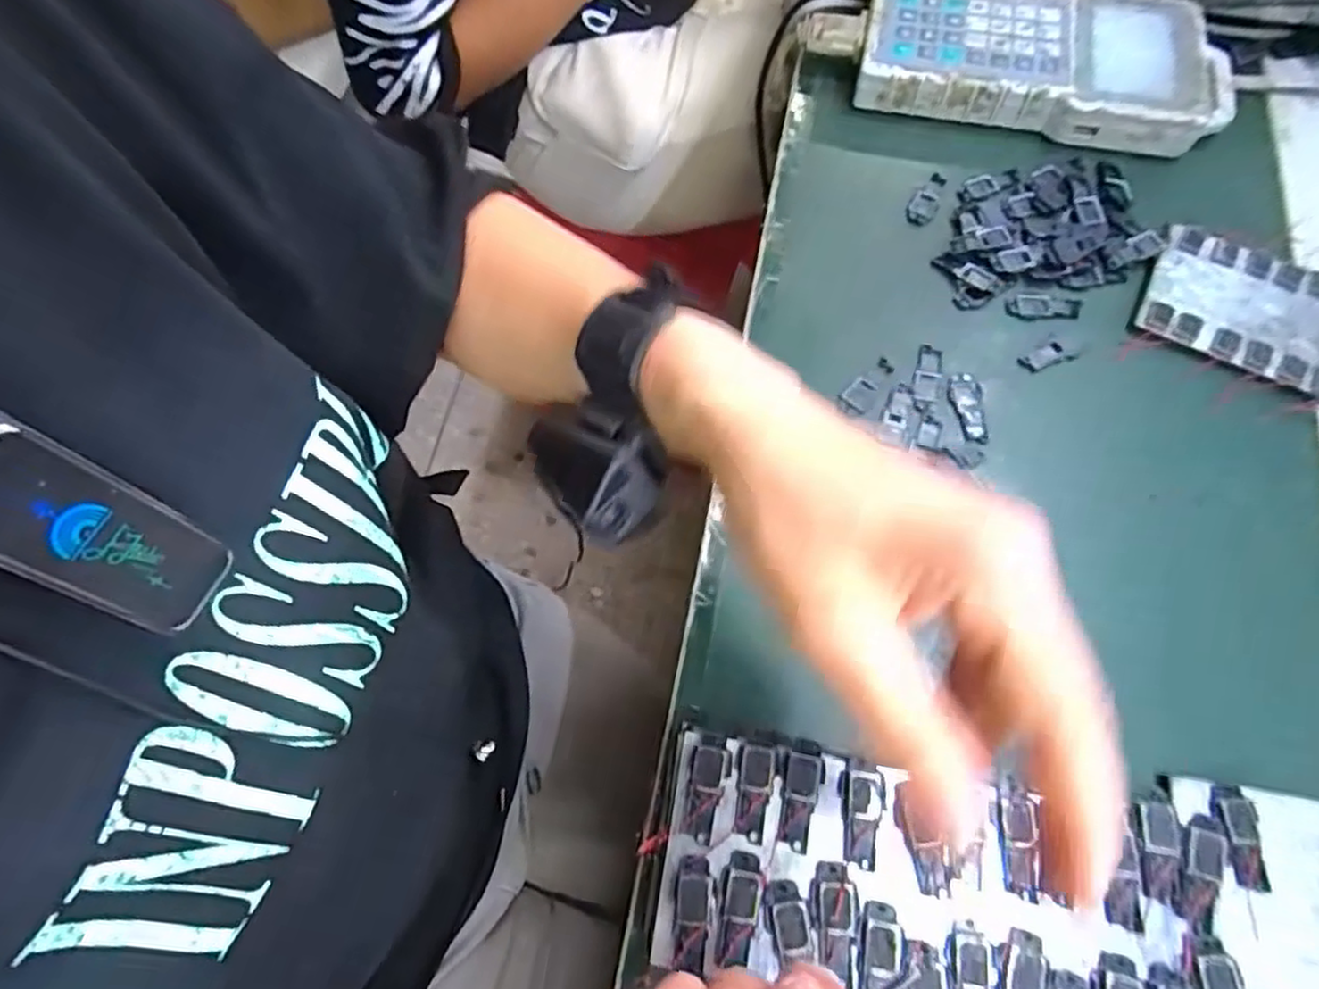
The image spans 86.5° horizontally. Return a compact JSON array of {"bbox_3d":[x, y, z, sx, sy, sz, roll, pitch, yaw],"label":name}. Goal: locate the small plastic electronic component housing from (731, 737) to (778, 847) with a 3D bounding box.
[{"bbox_3d":[0.037,0.115,0.273,0.014,0.004,0.036,9,77,7],"label":"small plastic electronic component housing"}]

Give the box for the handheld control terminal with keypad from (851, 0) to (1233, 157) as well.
[{"bbox_3d":[0.246,-0.275,0.448,0.230,0.039,0.105,11,68,7],"label":"handheld control terminal with keypad"}]

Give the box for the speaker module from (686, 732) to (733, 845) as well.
[{"bbox_3d":[0.019,0.114,0.273,0.015,0.006,0.038,10,68,6],"label":"speaker module"}]

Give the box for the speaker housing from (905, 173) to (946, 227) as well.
[{"bbox_3d":[0.162,-0.178,0.425,0.017,0.008,0.037,23,70,11],"label":"speaker housing"}]

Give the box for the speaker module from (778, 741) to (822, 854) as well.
[{"bbox_3d":[0.054,0.116,0.271,0.013,0.007,0.039,10,68,6],"label":"speaker module"}]

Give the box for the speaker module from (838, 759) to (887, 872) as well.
[{"bbox_3d":[0.078,0.122,0.269,0.017,0.005,0.037,4,76,5],"label":"speaker module"}]

